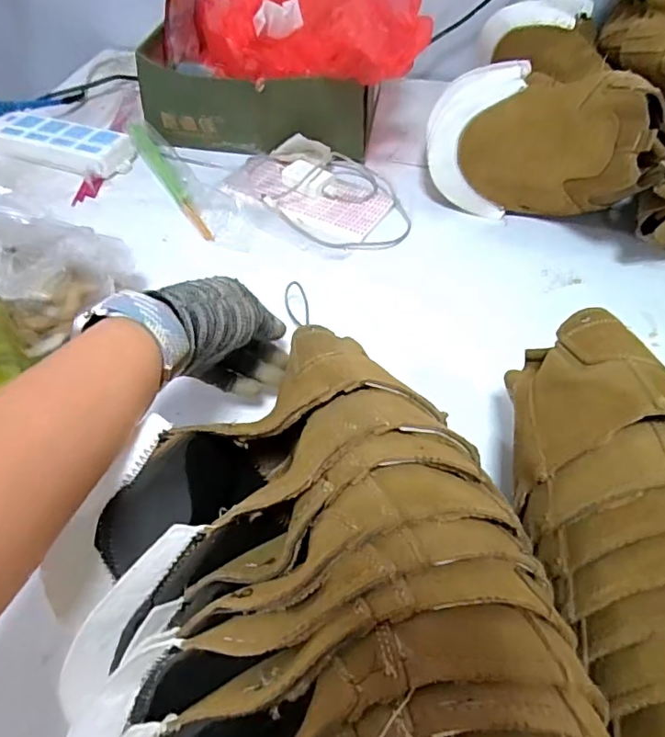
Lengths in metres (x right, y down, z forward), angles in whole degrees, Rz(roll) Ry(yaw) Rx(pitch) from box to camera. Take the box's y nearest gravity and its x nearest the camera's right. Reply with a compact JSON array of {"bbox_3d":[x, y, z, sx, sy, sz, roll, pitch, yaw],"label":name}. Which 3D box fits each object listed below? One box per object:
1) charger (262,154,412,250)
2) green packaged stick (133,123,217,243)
[{"bbox_3d":[0.012,-0.224,0.688,0.179,0.029,0.188,8,49,5],"label":"charger"},{"bbox_3d":[-0.226,-0.266,0.723,0.022,0.017,0.312,-21,53,-20],"label":"green packaged stick"}]

